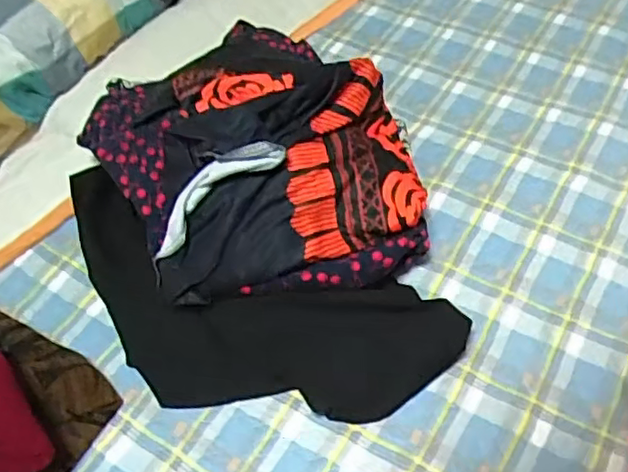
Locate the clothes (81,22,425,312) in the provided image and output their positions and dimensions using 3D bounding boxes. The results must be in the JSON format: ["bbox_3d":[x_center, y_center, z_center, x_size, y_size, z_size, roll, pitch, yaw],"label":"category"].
[{"bbox_3d":[-0.066,-0.094,0.702,0.297,0.125,0.323,-21,53,-10],"label":"clothes"}]

